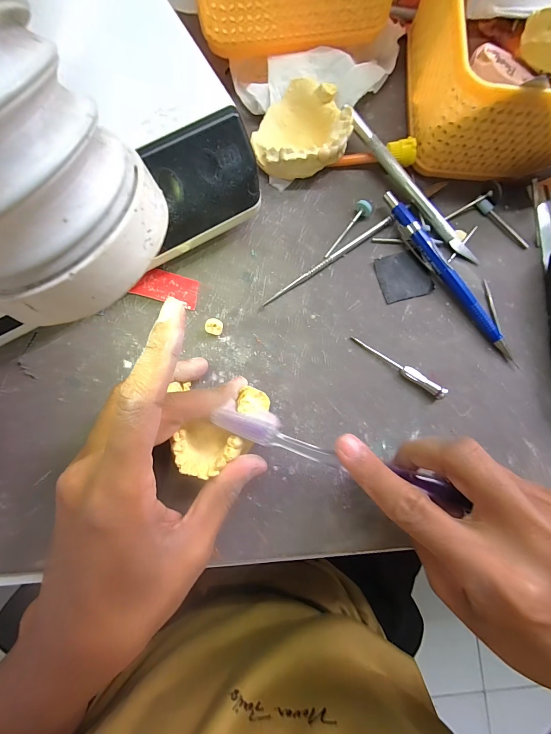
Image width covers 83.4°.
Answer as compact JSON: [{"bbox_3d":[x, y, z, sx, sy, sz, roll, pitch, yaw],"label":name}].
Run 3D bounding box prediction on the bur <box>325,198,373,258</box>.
[{"bbox_3d":[0.050,-0.093,0.210,0.011,0.008,0.045,35,84,3],"label":"bur"}]

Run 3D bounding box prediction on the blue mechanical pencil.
[{"bbox_3d":[0.116,-0.060,0.206,0.010,0.013,0.134,-38,86,-5],"label":"blue mechanical pencil"}]

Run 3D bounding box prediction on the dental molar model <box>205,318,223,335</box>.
[{"bbox_3d":[-0.039,-0.026,0.199,0.010,0.007,0.010,0,83,-2],"label":"dental molar model"}]

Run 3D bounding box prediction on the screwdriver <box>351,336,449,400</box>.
[{"bbox_3d":[0.079,-0.001,0.199,0.066,0.009,0.007,35,84,3],"label":"screwdriver"}]

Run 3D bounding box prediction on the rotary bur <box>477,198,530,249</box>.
[{"bbox_3d":[0.163,-0.102,0.217,0.046,0.005,0.009,44,84,3],"label":"rotary bur"}]

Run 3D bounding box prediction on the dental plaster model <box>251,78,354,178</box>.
[{"bbox_3d":[0.019,-0.158,0.210,0.060,0.025,0.062,0,83,-2],"label":"dental plaster model"}]

